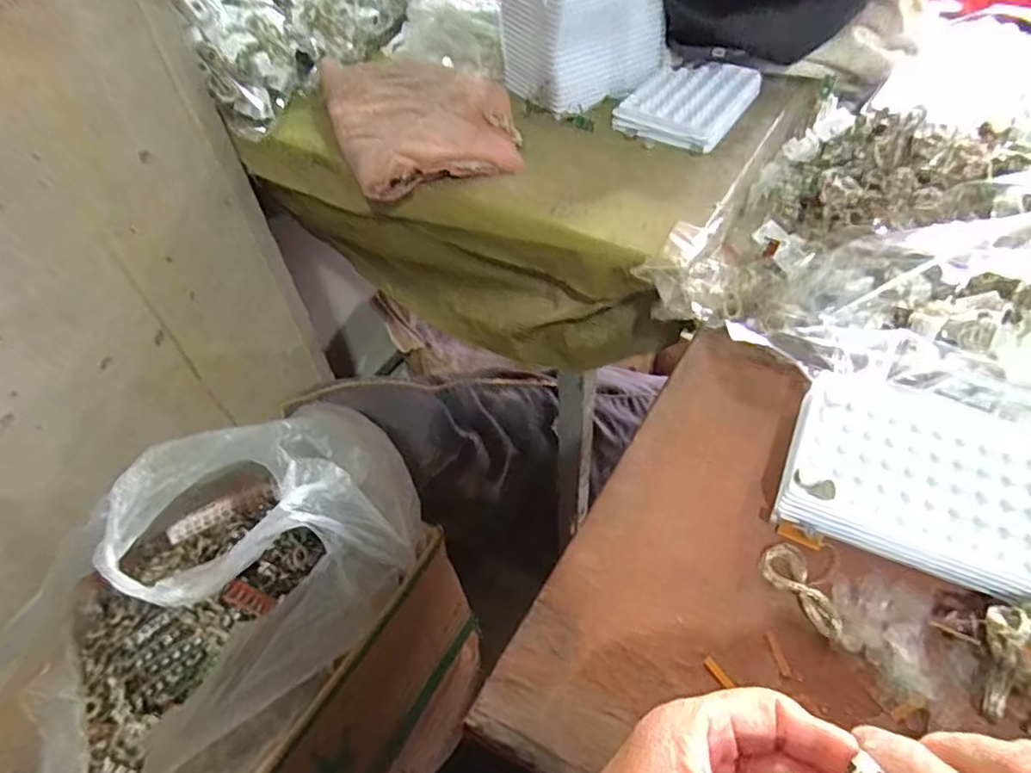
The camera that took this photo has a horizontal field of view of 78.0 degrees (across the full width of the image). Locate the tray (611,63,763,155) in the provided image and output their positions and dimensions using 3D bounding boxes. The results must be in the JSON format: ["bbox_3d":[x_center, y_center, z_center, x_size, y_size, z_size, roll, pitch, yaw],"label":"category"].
[{"bbox_3d":[0.157,-0.257,0.575,0.091,0.020,0.131,26,57,24],"label":"tray"}]

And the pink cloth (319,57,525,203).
[{"bbox_3d":[-0.085,-0.245,0.568,0.148,0.028,0.204,-16,51,-9],"label":"pink cloth"}]

